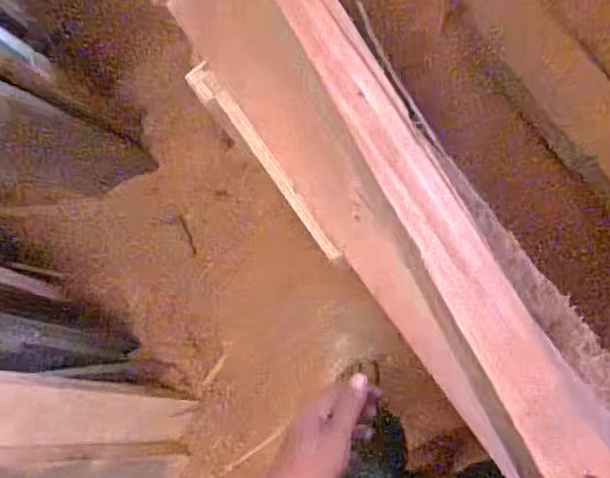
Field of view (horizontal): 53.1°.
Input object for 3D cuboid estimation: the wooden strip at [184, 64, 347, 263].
[{"bbox_3d":[-0.052,-0.093,0.749,0.027,0.019,0.295,-36,81,3],"label":"wooden strip"}]

